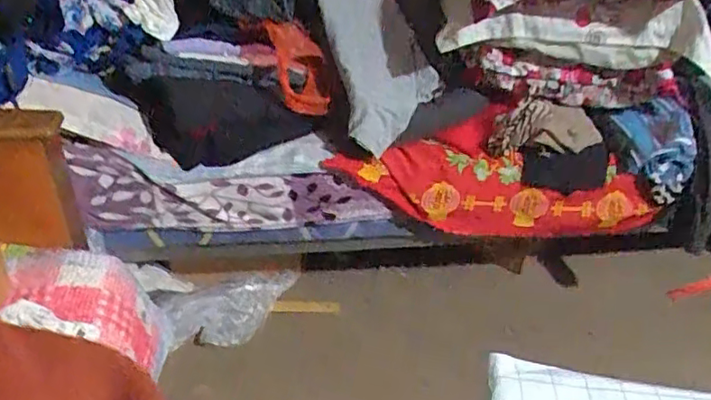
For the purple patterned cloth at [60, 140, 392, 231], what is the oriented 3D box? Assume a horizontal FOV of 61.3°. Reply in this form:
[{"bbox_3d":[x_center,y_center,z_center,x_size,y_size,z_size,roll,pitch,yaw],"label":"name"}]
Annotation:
[{"bbox_3d":[-0.198,-0.005,0.994,0.501,0.148,0.056,0,33,-3],"label":"purple patterned cloth"}]

